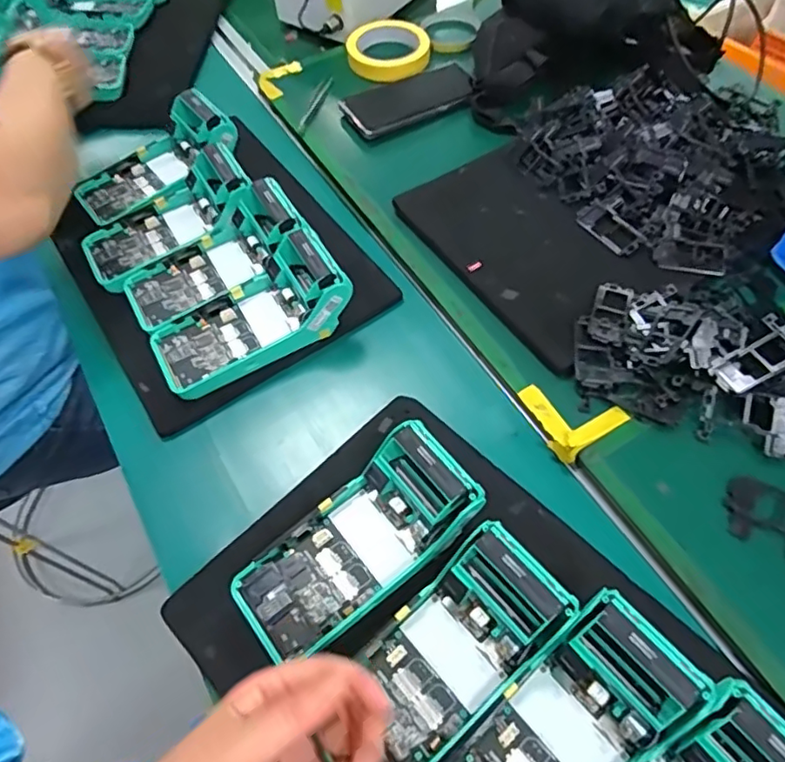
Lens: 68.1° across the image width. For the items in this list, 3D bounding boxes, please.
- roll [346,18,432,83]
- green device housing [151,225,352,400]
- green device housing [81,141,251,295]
[{"bbox_3d":[-0.006,-0.409,0.713,0.097,0.021,0.090,-1,59,3],"label":"roll"},{"bbox_3d":[-0.126,-0.061,0.492,0.164,0.056,0.079,-27,61,-12],"label":"green device housing"},{"bbox_3d":[-0.220,-0.162,0.557,0.167,0.051,0.089,-23,61,-10],"label":"green device housing"}]

